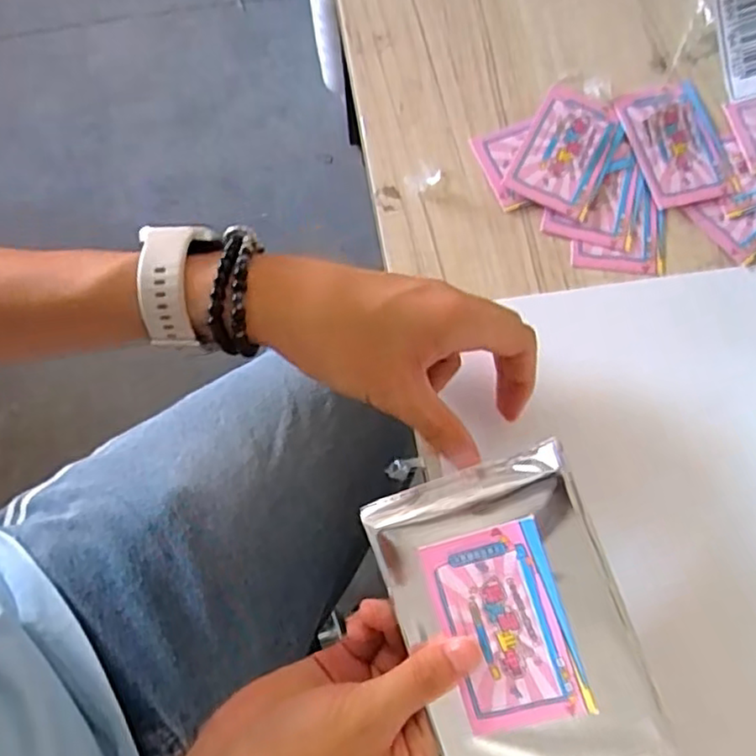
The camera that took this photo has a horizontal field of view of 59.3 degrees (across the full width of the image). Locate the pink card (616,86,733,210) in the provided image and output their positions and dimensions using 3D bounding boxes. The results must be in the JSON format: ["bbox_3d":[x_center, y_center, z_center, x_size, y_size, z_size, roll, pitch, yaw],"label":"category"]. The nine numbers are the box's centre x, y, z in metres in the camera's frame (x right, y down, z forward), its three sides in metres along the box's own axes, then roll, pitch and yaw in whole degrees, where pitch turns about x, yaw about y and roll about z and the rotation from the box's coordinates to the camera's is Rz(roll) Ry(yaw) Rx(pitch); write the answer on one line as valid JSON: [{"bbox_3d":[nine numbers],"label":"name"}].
[{"bbox_3d":[0.188,-0.148,0.417,0.054,0.007,0.081,-13,75,-2],"label":"pink card"}]

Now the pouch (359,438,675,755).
[{"bbox_3d":[0.059,0.111,0.300,0.097,0.015,0.140,-22,80,12],"label":"pouch"}]

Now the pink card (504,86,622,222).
[{"bbox_3d":[0.119,-0.145,0.415,0.054,0.009,0.083,26,78,9],"label":"pink card"}]

